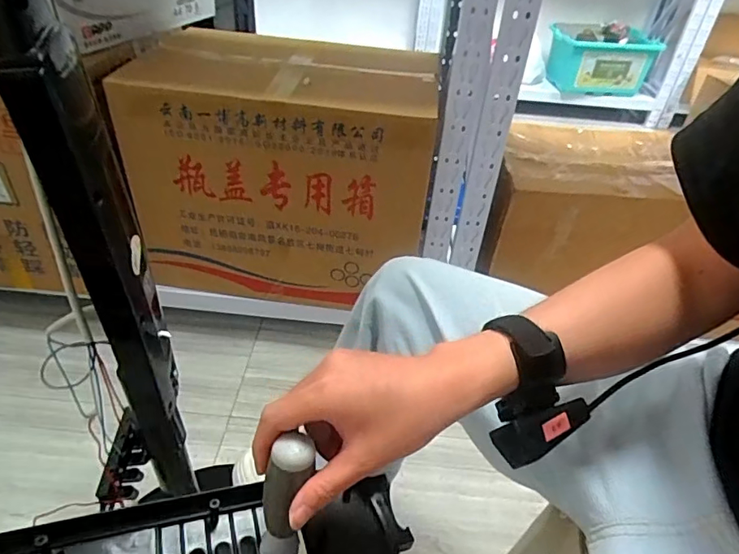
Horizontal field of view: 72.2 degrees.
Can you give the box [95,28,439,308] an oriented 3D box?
[{"bbox_3d":[-0.169,-0.258,1.134,0.592,0.491,0.391,7,38,4],"label":"box"}]

